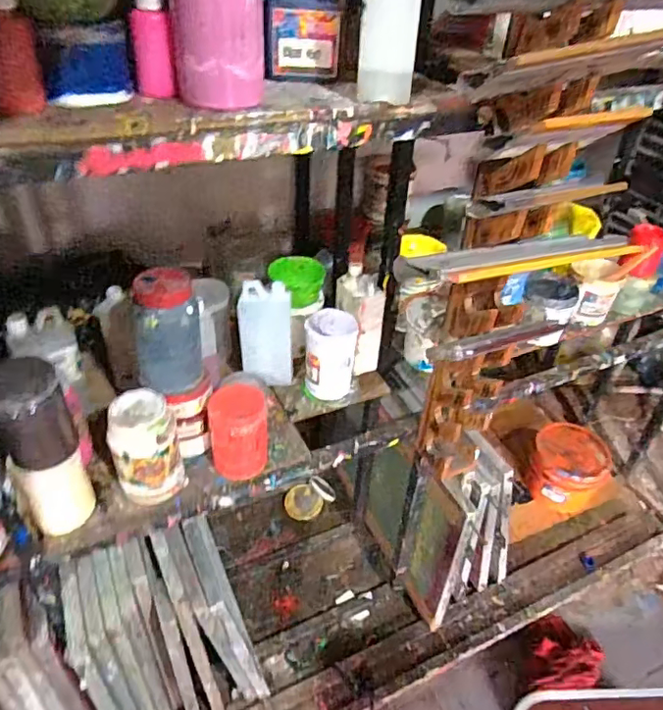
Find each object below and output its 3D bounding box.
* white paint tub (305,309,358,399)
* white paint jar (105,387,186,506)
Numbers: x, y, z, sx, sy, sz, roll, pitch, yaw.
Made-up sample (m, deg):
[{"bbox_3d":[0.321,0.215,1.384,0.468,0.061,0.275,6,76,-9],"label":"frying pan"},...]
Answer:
[{"bbox_3d":[0.000,-0.004,1.087,0.096,0.147,0.111,6,38,2],"label":"white paint tub"},{"bbox_3d":[-0.284,0.141,0.858,0.097,0.169,0.080,-13,41,-21],"label":"white paint jar"}]

